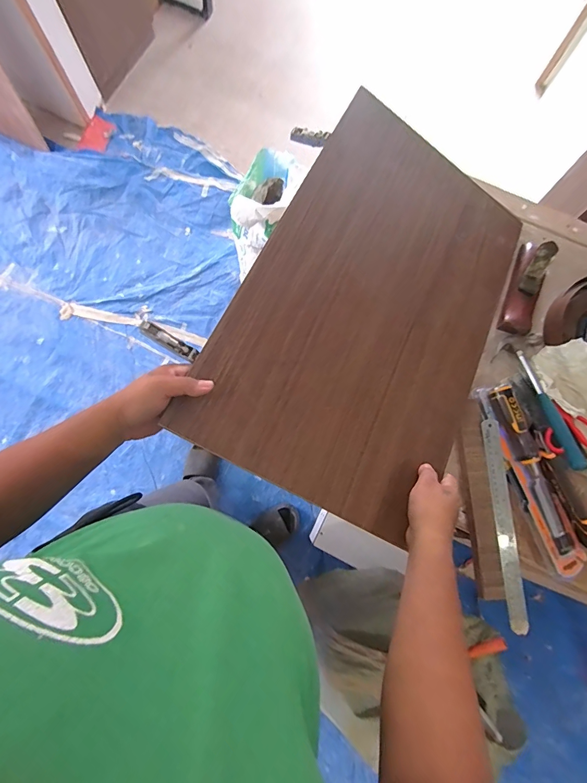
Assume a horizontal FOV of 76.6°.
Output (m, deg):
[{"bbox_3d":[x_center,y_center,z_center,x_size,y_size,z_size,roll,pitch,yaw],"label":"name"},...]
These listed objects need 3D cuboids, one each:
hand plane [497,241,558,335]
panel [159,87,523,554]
[{"bbox_3d":[0.428,-0.200,0.680,0.056,0.057,0.198,19,77,3],"label":"hand plane"},{"bbox_3d":[0.148,-0.131,0.575,0.401,0.011,0.629,31,72,-13],"label":"panel"}]

